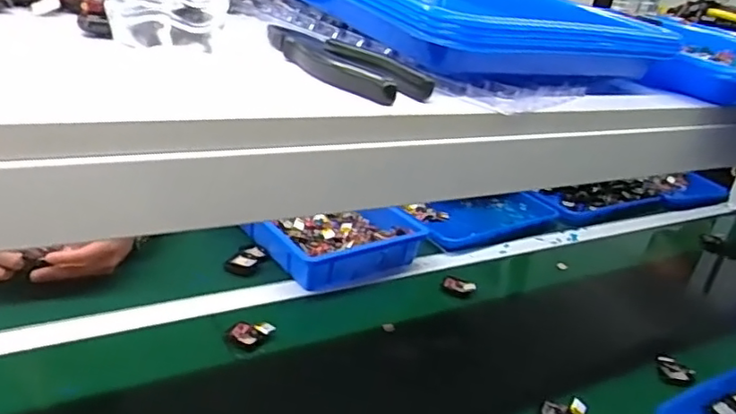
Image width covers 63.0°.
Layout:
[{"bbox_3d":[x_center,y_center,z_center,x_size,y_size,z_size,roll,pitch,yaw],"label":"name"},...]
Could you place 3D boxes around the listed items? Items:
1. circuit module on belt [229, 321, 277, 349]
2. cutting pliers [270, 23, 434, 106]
[{"bbox_3d":[-0.153,0.163,0.786,0.047,0.015,0.041,17,26,21],"label":"circuit module on belt"},{"bbox_3d":[-0.018,-0.092,0.382,0.044,0.018,0.123,-15,34,-40],"label":"cutting pliers"}]

